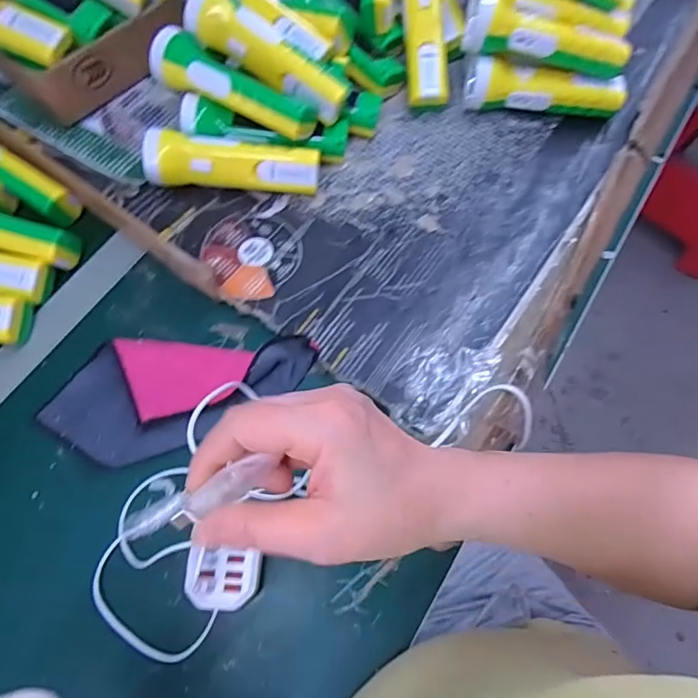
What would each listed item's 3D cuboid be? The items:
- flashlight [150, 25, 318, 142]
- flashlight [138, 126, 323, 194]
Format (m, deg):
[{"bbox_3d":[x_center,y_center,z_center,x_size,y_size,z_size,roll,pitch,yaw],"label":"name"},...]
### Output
[{"bbox_3d":[-0.114,-0.262,0.483,0.171,0.041,0.055,26,70,10],"label":"flashlight"},{"bbox_3d":[-0.114,-0.184,0.493,0.169,0.048,0.046,1,69,0],"label":"flashlight"}]

